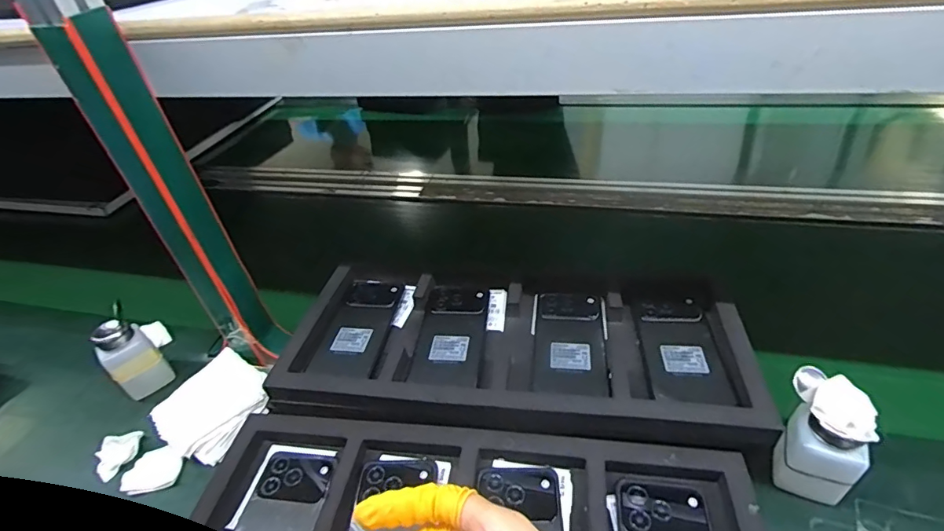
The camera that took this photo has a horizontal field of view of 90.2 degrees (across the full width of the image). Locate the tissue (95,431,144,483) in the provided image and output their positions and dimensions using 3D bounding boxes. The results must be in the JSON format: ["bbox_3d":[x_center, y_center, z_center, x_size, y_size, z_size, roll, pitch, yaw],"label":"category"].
[{"bbox_3d":[-0.394,0.207,0.521,0.039,0.017,0.045,-15,39,-11],"label":"tissue"}]

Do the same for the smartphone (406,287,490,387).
[{"bbox_3d":[-0.022,0.073,0.531,0.072,0.013,0.158,1,39,8],"label":"smartphone"}]

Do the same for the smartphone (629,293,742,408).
[{"bbox_3d":[0.214,0.081,0.490,0.074,0.017,0.153,1,39,9],"label":"smartphone"}]

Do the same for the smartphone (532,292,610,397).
[{"bbox_3d":[0.105,0.078,0.506,0.074,0.013,0.148,2,39,10],"label":"smartphone"}]

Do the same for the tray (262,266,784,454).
[{"bbox_3d":[0.043,0.086,0.507,0.469,0.033,0.207,4,40,13],"label":"tray"}]

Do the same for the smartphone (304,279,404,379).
[{"bbox_3d":[-0.131,0.065,0.557,0.070,0.005,0.160,1,39,8],"label":"smartphone"}]

